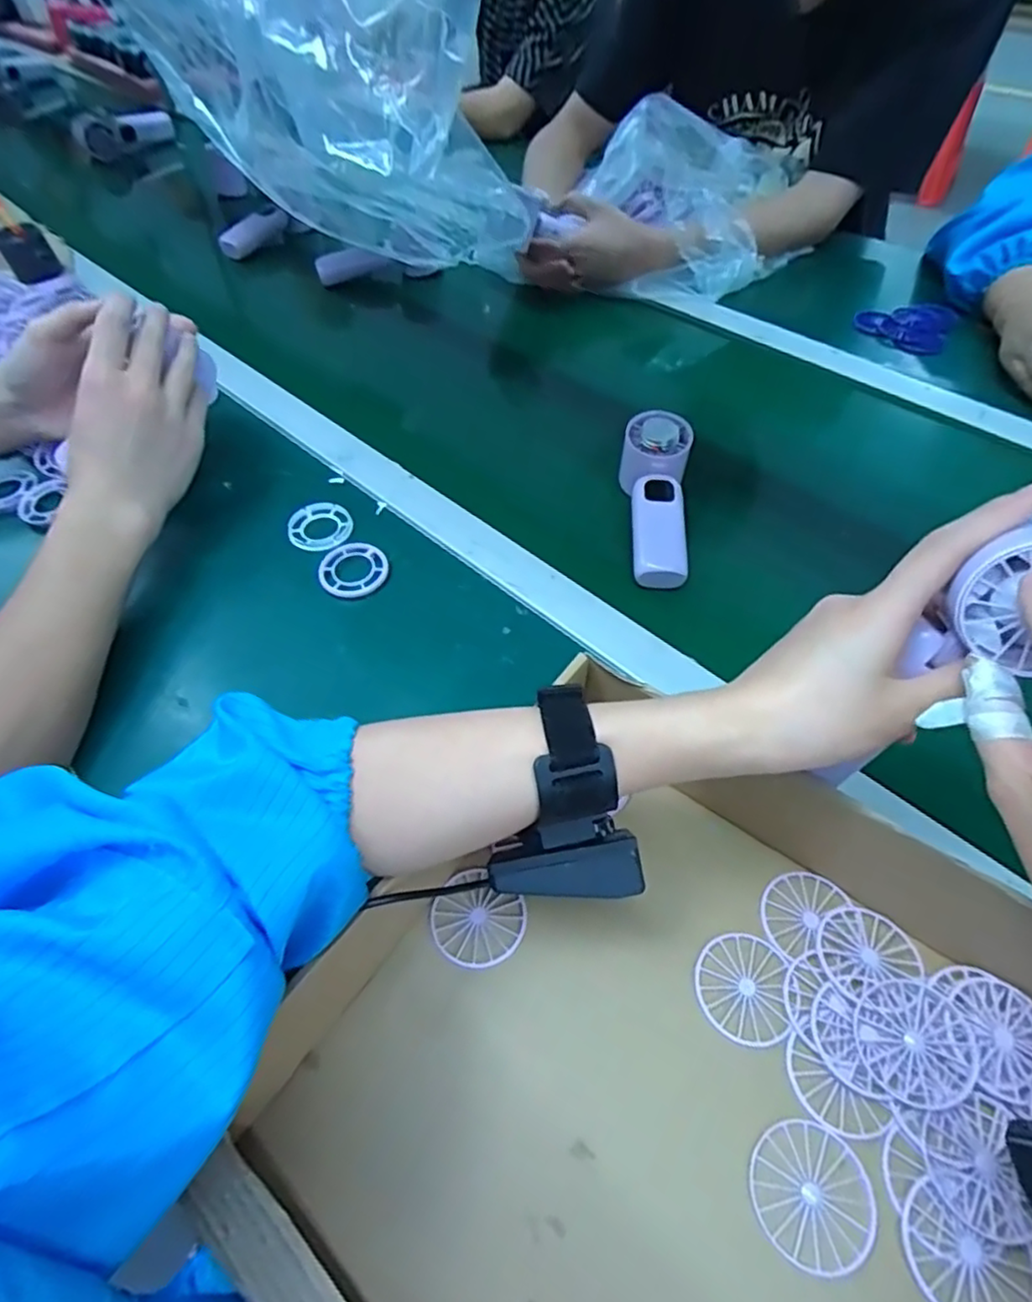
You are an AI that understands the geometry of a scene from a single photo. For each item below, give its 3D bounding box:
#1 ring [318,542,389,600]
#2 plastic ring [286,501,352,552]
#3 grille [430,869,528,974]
[{"bbox_3d":[-0.129,-0.064,0.521,0.051,0.013,0.052,-1,53,1],"label":"ring"},{"bbox_3d":[-0.165,-0.107,0.559,0.053,0.010,0.052,-1,53,1],"label":"plastic ring"},{"bbox_3d":[-0.021,0.144,0.352,0.047,0.004,0.045,35,62,24],"label":"grille"}]

